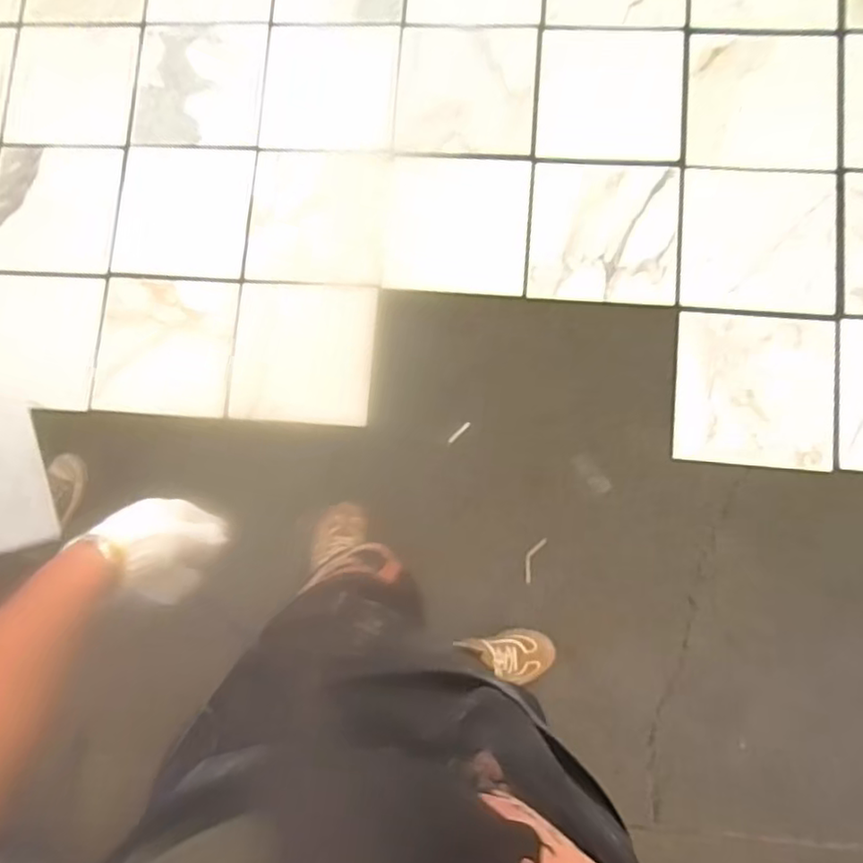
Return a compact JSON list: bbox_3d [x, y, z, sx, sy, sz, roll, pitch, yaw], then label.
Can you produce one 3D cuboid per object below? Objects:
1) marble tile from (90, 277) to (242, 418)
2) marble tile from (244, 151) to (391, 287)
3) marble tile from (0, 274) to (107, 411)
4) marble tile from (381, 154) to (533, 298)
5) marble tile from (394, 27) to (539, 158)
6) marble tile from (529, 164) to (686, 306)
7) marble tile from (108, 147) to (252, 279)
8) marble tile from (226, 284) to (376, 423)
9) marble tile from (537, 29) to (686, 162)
[{"bbox_3d":[-0.578,-0.185,1.361,0.284,0.017,0.295,5,84,5],"label":"marble tile"},{"bbox_3d":[-0.250,-0.472,1.389,0.296,0.022,0.289,3,94,-5],"label":"marble tile"},{"bbox_3d":[-0.871,-0.203,1.367,0.286,0.019,0.292,5,81,6],"label":"marble tile"},{"bbox_3d":[0.055,-0.447,1.366,0.316,0.025,0.291,8,91,15],"label":"marble tile"},{"bbox_3d":[0.075,-0.742,1.365,0.304,0.015,0.281,7,88,12],"label":"marble tile"},{"bbox_3d":[0.359,-0.412,1.294,0.298,0.019,0.283,3,90,5],"label":"marble tile"},{"bbox_3d":[-0.547,-0.484,1.381,0.291,0.010,0.289,5,84,5],"label":"marble tile"},{"bbox_3d":[-0.279,-0.167,1.357,0.301,0.011,0.295,4,95,3],"label":"marble tile"},{"bbox_3d":[0.378,-0.706,1.317,0.291,0.020,0.283,3,86,4],"label":"marble tile"}]

